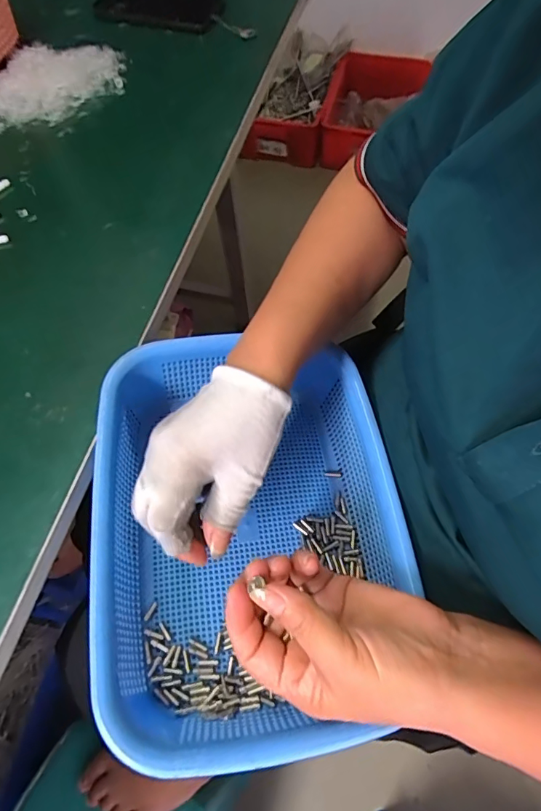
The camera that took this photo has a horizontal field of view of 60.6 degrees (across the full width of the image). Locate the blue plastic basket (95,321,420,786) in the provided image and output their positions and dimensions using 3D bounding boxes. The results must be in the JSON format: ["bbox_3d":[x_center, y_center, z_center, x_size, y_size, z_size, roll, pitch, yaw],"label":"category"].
[{"bbox_3d":[-0.017,0.082,0.351,0.202,0.092,0.286,-7,65,-3],"label":"blue plastic basket"}]

